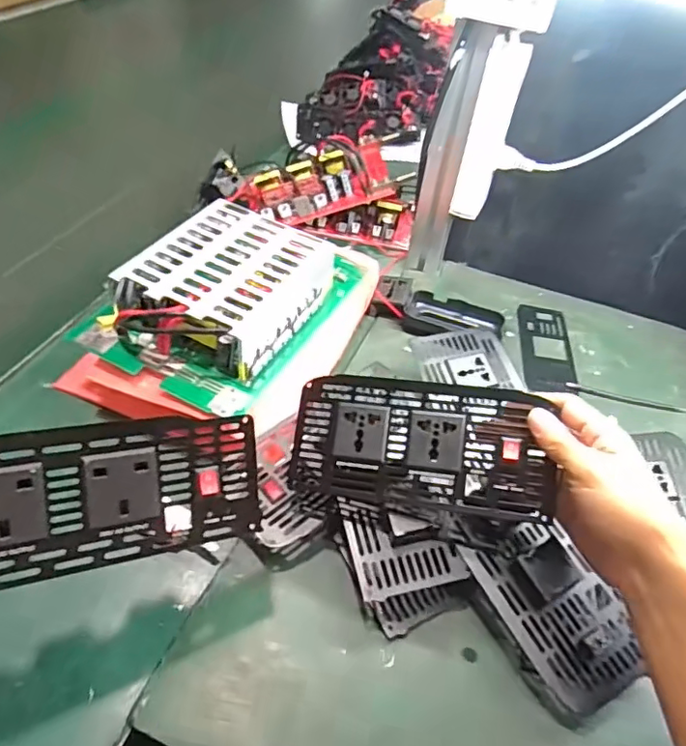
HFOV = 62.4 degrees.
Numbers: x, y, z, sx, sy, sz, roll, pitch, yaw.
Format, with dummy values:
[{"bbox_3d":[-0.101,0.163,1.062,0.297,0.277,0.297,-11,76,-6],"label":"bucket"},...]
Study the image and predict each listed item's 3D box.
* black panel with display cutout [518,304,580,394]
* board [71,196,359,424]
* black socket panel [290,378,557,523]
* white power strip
[{"bbox_3d":[0.232,-0.030,0.646,0.057,0.011,0.137,8,46,1],"label":"black panel with display cutout"},{"bbox_3d":[-0.107,-0.084,0.543,0.177,0.064,0.240,25,48,16],"label":"board"},{"bbox_3d":[0.057,0.052,0.424,0.185,0.026,0.090,5,77,14],"label":"black socket panel"},{"bbox_3d":[0.153,-0.250,0.596,0.037,0.170,0.036,21,47,12],"label":"white power strip"}]

